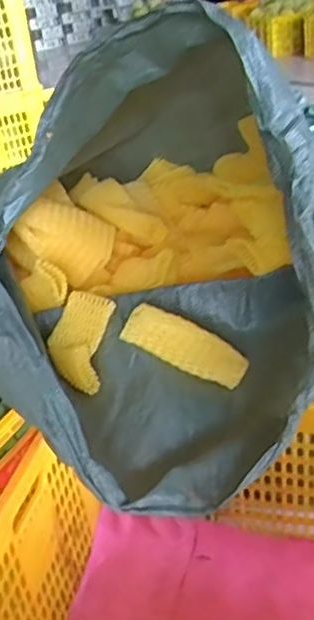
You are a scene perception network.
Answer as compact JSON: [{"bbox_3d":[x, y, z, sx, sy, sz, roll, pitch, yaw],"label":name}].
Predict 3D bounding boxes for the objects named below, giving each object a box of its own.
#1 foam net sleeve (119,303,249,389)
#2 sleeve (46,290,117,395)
[{"bbox_3d":[0.030,0.034,0.648,0.127,0.042,0.034,25,35,3],"label":"foam net sleeve"},{"bbox_3d":[-0.081,0.032,0.669,0.067,0.021,0.118,-4,51,6],"label":"sleeve"}]

